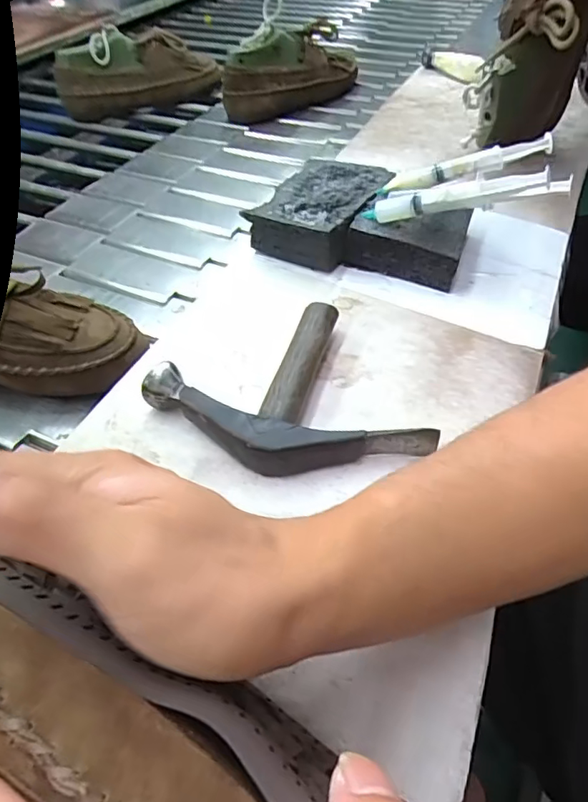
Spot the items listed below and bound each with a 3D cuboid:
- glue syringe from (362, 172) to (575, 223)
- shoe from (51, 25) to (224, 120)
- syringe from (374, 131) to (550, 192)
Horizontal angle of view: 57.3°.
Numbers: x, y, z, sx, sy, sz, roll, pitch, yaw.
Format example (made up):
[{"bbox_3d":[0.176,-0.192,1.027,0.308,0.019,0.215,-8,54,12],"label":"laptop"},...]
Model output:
[{"bbox_3d":[0.120,-0.149,0.391,0.143,0.022,0.018,2,40,27],"label":"glue syringe"},{"bbox_3d":[-0.239,-0.509,0.842,0.234,0.114,0.089,-35,57,-28],"label":"shoe"},{"bbox_3d":[0.139,-0.191,0.439,0.137,0.018,0.023,-11,41,12],"label":"syringe"}]

